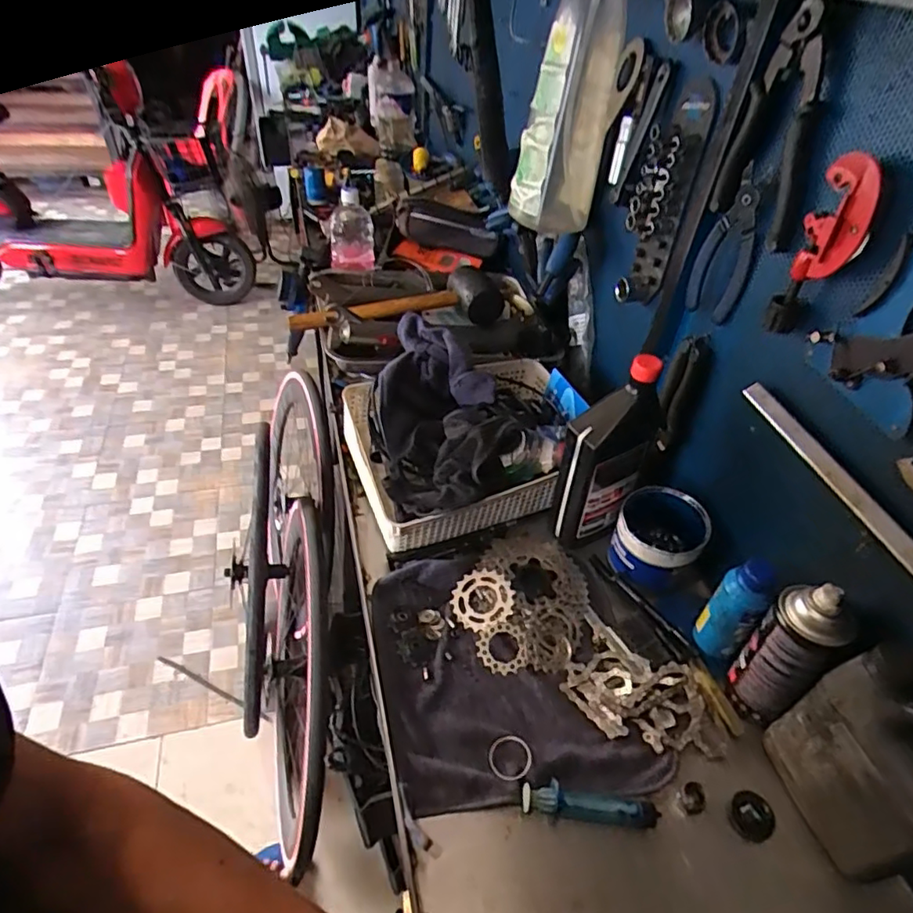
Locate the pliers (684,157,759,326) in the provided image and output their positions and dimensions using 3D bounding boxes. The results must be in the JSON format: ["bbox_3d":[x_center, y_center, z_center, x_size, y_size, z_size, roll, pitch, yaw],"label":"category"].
[{"bbox_3d":[0.287,-0.221,0.624,0.009,0.158,0.066,-27,53,-26],"label":"pliers"}]

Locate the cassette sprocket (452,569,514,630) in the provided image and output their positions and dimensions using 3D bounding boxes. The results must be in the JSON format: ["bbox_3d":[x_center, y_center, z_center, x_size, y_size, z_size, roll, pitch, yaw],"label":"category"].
[{"bbox_3d":[0.030,0.168,0.688,0.069,0.004,0.069,-3,57,5],"label":"cassette sprocket"}]

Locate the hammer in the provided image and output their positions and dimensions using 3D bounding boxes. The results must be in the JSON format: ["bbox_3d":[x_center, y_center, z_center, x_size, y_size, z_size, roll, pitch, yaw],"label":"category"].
[{"bbox_3d":[-0.094,-0.234,0.927,0.332,0.081,0.106,-12,46,-18],"label":"hammer"}]

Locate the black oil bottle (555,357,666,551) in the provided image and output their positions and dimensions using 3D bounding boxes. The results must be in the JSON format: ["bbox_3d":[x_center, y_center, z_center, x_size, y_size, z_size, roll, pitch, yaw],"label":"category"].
[{"bbox_3d":[0.178,-0.001,0.695,0.100,0.236,0.061,-25,50,-28],"label":"black oil bottle"}]

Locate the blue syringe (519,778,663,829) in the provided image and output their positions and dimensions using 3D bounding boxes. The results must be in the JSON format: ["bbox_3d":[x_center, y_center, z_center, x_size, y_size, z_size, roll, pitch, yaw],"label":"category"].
[{"bbox_3d":[0.123,0.316,0.530,0.126,0.021,0.025,7,43,2],"label":"blue syringe"}]

